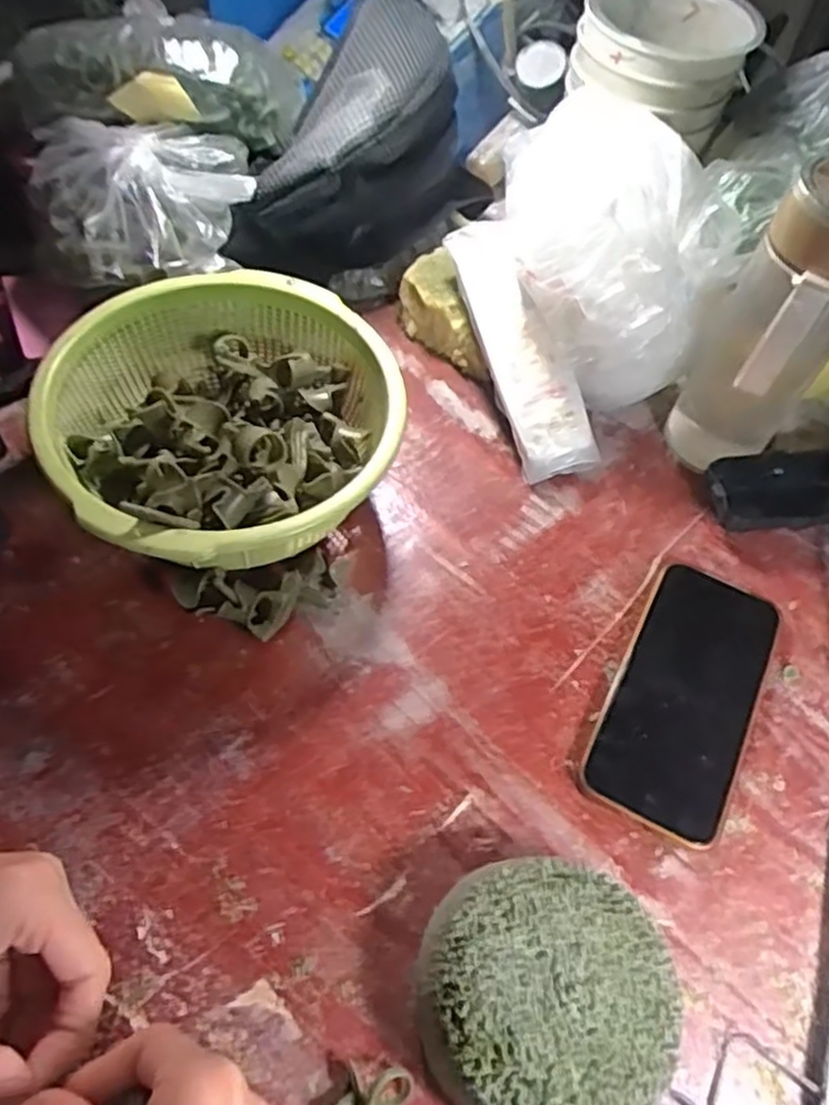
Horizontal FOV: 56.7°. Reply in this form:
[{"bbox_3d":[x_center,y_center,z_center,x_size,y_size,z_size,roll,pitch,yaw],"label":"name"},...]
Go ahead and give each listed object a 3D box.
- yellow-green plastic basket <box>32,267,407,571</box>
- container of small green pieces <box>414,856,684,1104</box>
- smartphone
[{"bbox_3d":[-0.107,-0.071,0.448,0.190,0.080,0.204,-15,60,-13],"label":"yellow-green plastic basket"},{"bbox_3d":[0.054,0.188,0.327,0.103,0.044,0.100,2,57,-3],"label":"container of small green pieces"},{"bbox_3d":[0.152,0.078,0.428,0.075,0.015,0.158,26,59,12],"label":"smartphone"}]

